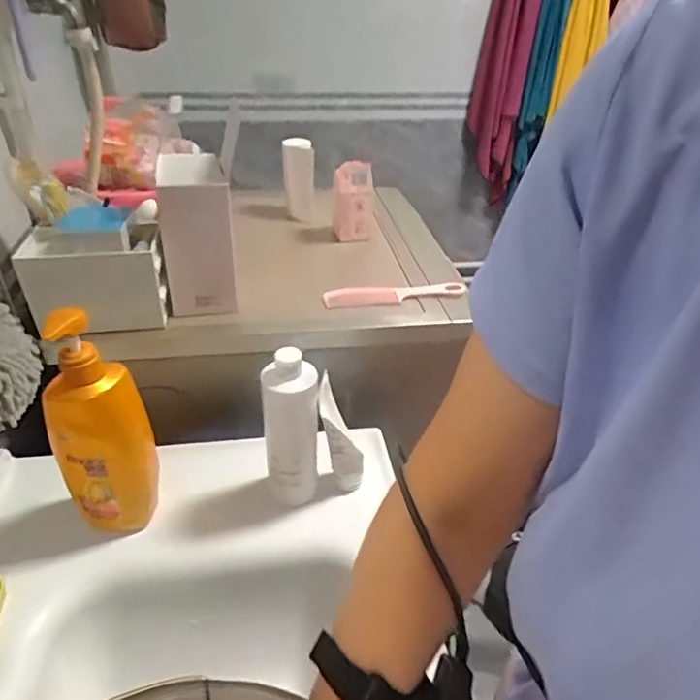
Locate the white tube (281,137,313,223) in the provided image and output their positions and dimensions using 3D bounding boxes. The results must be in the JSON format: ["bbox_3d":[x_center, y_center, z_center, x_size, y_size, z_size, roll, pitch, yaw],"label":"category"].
[{"bbox_3d":[-0.092,-0.305,0.990,0.051,0.137,0.053,0,34,-2],"label":"white tube"}]

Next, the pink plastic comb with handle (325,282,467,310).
[{"bbox_3d":[0.067,-0.084,0.818,0.213,0.010,0.041,-7,49,-7],"label":"pink plastic comb with handle"}]

